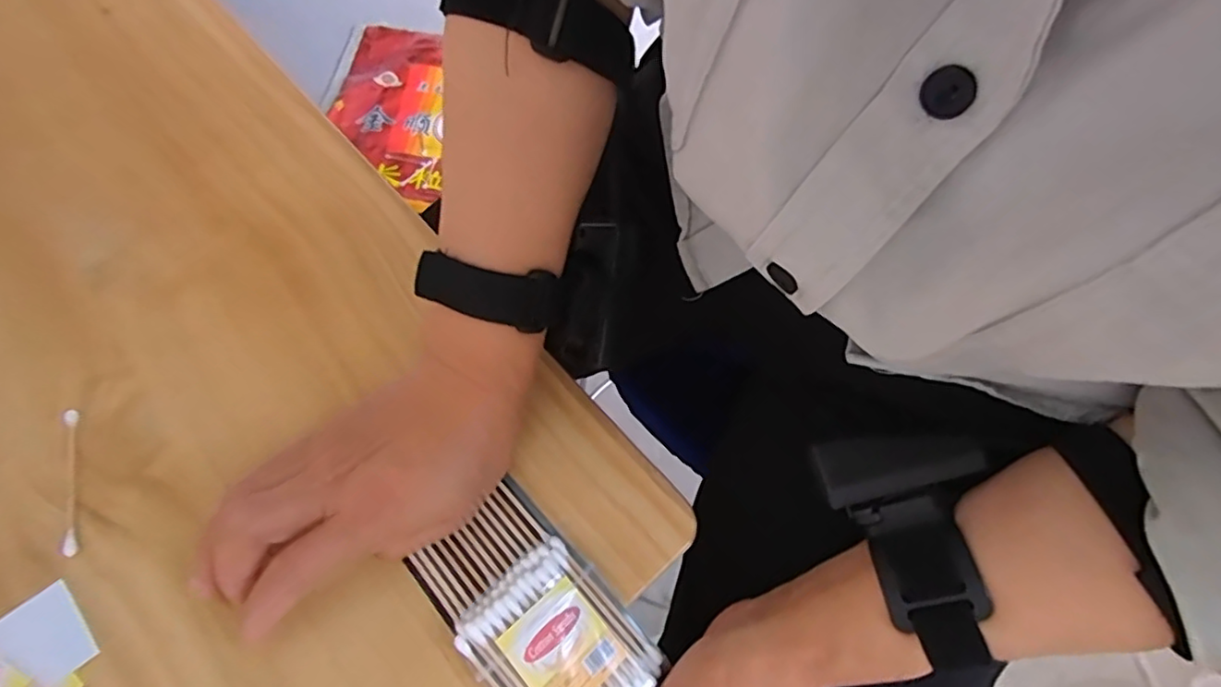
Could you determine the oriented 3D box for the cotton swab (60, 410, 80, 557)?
[{"bbox_3d":[-0.251,0.063,0.287,0.007,0.004,0.073,-18,62,-15],"label":"cotton swab"}]

